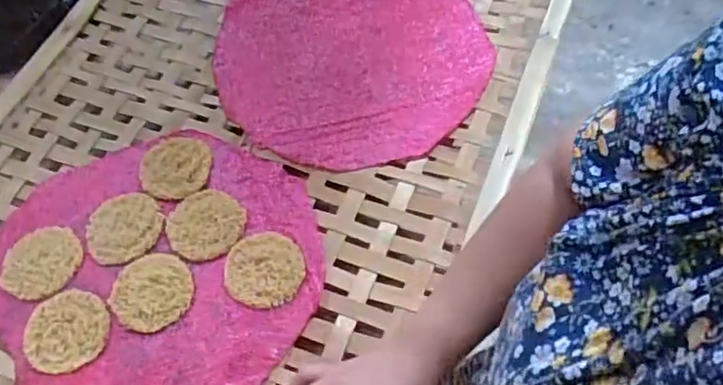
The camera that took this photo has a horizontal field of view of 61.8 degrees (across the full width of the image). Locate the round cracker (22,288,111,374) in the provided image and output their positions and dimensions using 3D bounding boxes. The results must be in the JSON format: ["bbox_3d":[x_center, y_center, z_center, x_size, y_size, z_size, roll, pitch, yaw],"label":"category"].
[{"bbox_3d":[-0.283,0.132,0.581,0.077,0.009,0.077,-1,60,2],"label":"round cracker"}]

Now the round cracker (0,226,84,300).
[{"bbox_3d":[-0.328,0.071,0.622,0.070,0.008,0.078,16,62,12],"label":"round cracker"}]

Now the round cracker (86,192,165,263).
[{"bbox_3d":[-0.250,0.035,0.635,0.079,0.005,0.075,-24,61,-10],"label":"round cracker"}]

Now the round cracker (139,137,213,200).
[{"bbox_3d":[-0.207,-0.029,0.673,0.077,0.008,0.075,-1,60,2],"label":"round cracker"}]

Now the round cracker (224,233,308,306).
[{"bbox_3d":[-0.097,0.076,0.609,0.077,0.005,0.078,-1,60,2],"label":"round cracker"}]

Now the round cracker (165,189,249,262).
[{"bbox_3d":[-0.163,0.032,0.634,0.079,0.004,0.075,-1,60,2],"label":"round cracker"}]

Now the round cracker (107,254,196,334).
[{"bbox_3d":[-0.207,0.097,0.599,0.076,0.007,0.074,-1,60,2],"label":"round cracker"}]

